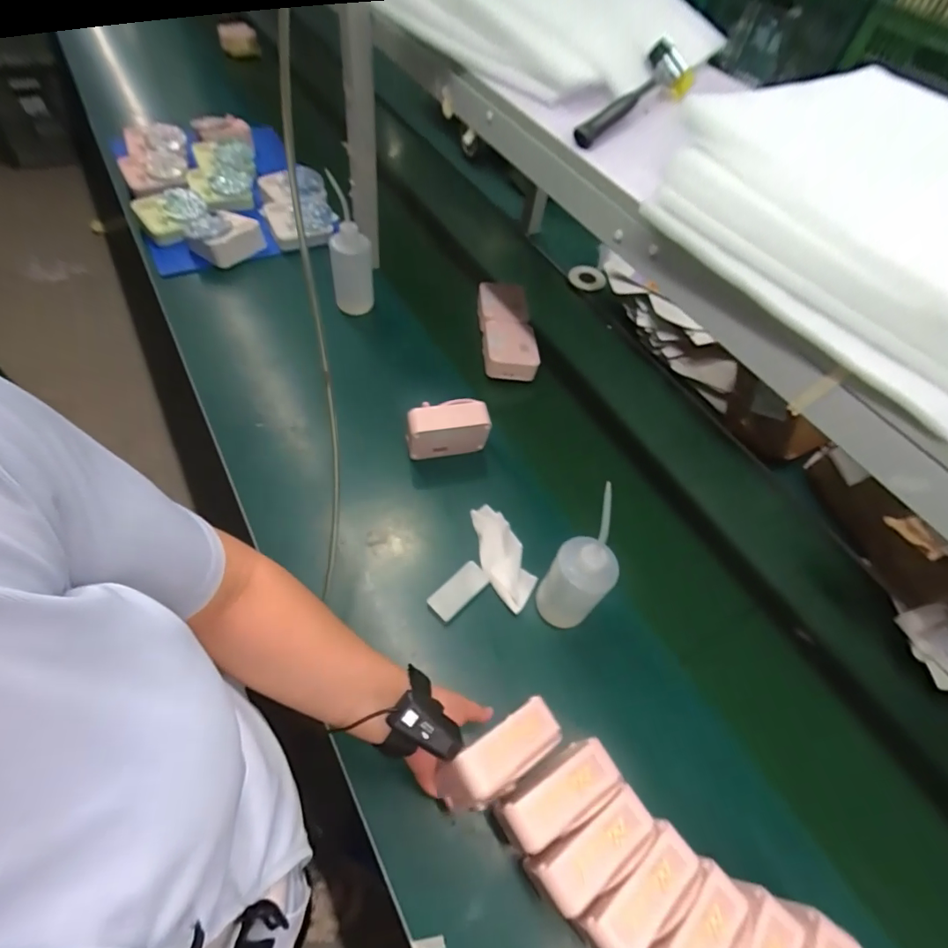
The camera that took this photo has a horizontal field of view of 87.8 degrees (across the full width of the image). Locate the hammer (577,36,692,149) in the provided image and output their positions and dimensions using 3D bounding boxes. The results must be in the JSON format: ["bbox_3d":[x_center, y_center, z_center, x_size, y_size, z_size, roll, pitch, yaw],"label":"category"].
[{"bbox_3d":[0.192,-0.435,0.571,0.050,0.045,0.267,31,57,13],"label":"hammer"}]

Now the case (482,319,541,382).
[{"bbox_3d":[0.070,-0.240,0.974,0.104,0.052,0.134,3,55,-6],"label":"case"}]

